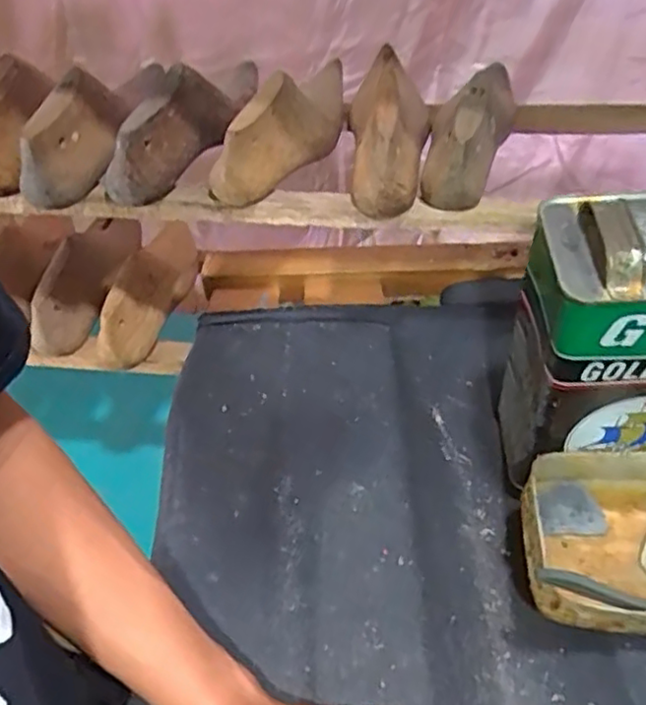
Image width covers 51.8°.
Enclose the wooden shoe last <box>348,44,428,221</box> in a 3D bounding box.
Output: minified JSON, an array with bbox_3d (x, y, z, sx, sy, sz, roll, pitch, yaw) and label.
[{"bbox_3d":[0.060,-0.227,0.614,0.076,0.074,0.266,5,48,4],"label":"wooden shoe last"}]

